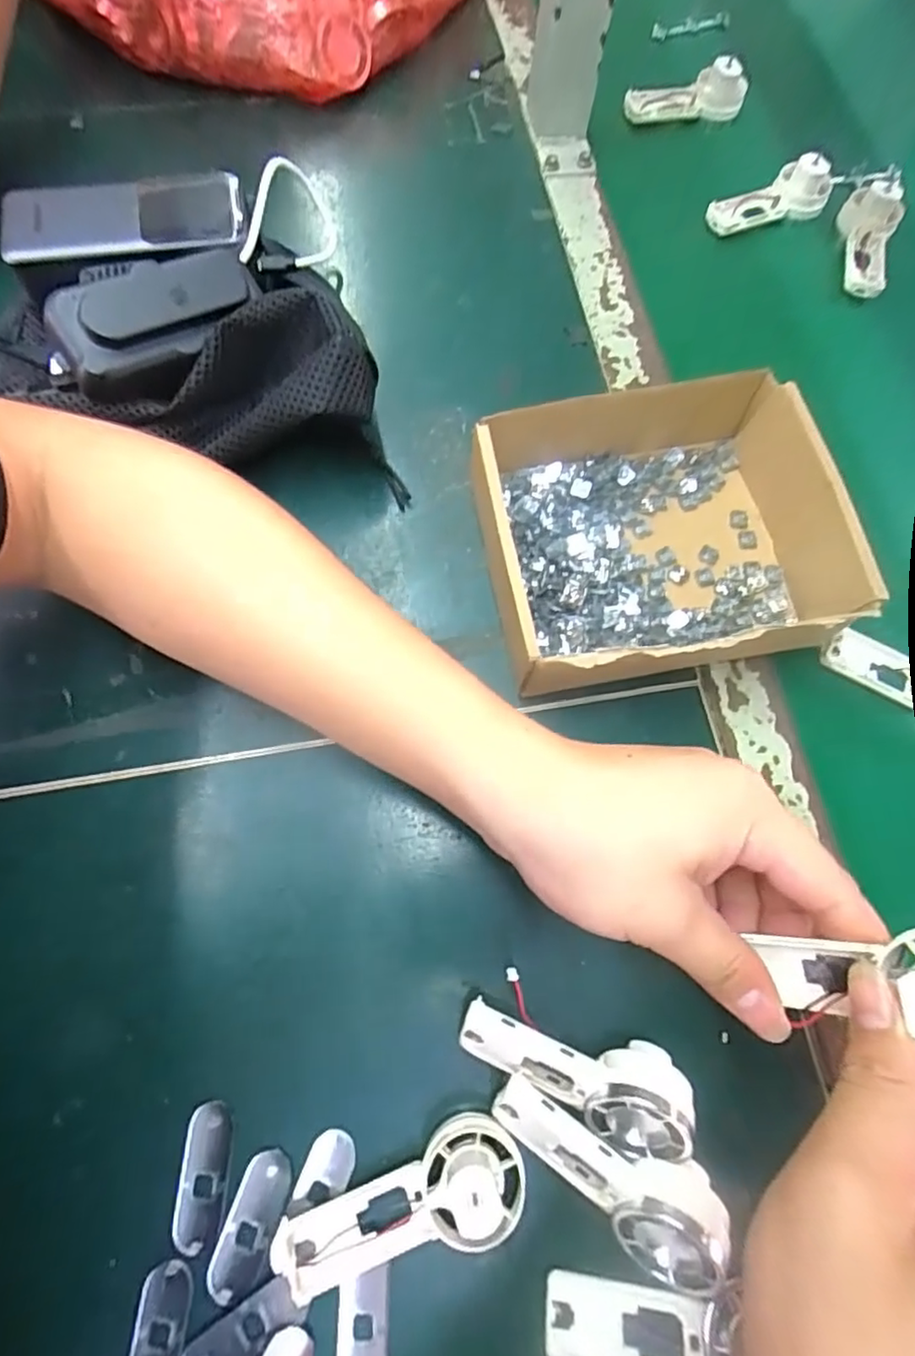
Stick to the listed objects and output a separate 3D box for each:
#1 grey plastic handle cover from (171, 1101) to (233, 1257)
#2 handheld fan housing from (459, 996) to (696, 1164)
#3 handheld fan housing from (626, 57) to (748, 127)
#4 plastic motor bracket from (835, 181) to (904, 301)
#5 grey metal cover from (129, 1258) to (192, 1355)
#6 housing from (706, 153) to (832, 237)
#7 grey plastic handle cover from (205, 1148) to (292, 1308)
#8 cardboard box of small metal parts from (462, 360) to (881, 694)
[{"bbox_3d":[-0.102,0.201,0.248,0.018,0.004,0.050,4,71,0],"label":"grey plastic handle cover"},{"bbox_3d":[0.047,0.156,0.248,0.091,0.039,0.038,26,72,7],"label":"handheld fan housing"},{"bbox_3d":[0.180,-0.468,0.490,0.096,0.033,0.023,-6,71,-4],"label":"handheld fan housing"},{"bbox_3d":[0.290,-0.309,0.434,0.038,0.031,0.086,21,72,5],"label":"plastic motor bracket"},{"bbox_3d":[-0.113,0.250,0.229,0.018,0.004,0.050,6,71,0],"label":"grey metal cover"},{"bbox_3d":[0.230,-0.350,0.447,0.089,0.028,0.035,-27,74,-10],"label":"housing"},{"bbox_3d":[-0.081,0.217,0.241,0.022,0.004,0.052,18,72,4],"label":"grey plastic handle cover"},{"bbox_3d":[0.110,-0.075,0.318,0.189,0.054,0.146,-12,72,-5],"label":"cardboard box of small metal parts"}]

